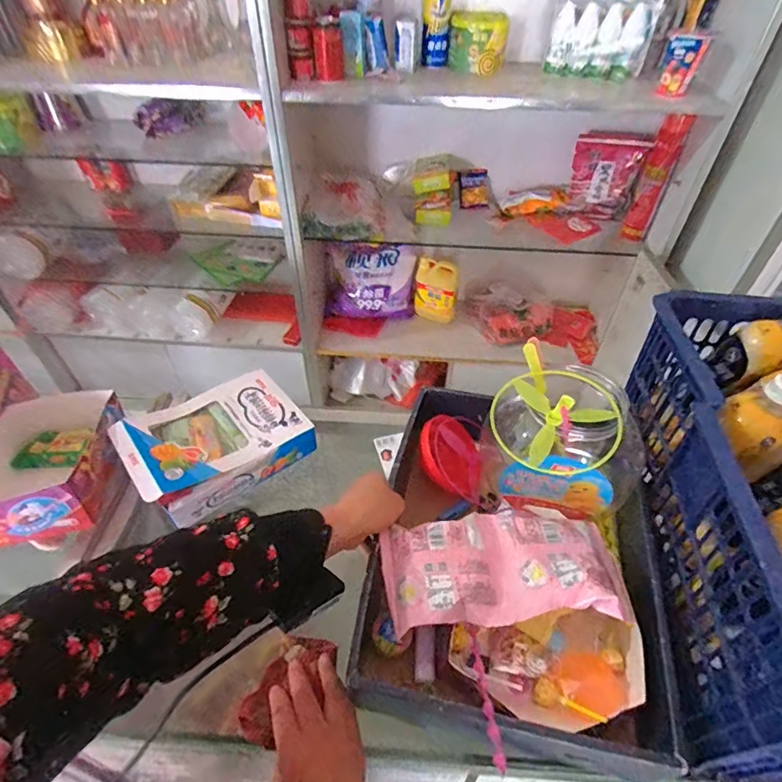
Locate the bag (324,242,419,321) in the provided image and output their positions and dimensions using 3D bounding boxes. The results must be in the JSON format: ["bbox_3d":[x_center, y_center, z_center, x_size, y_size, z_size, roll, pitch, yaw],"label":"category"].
[{"bbox_3d":[-0.070,-0.370,1.615,0.309,0.242,0.093,-4,46,-4],"label":"bag"}]

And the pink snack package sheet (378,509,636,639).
[{"bbox_3d":[0.115,0.174,0.487,0.240,0.040,0.125,-2,46,-3],"label":"pink snack package sheet"}]

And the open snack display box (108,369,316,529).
[{"bbox_3d":[-0.235,0.064,0.659,0.232,0.077,0.169,-30,52,-26],"label":"open snack display box"}]

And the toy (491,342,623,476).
[{"bbox_3d":[0.175,0.029,0.504,0.130,0.087,0.125,29,52,25],"label":"toy"}]

